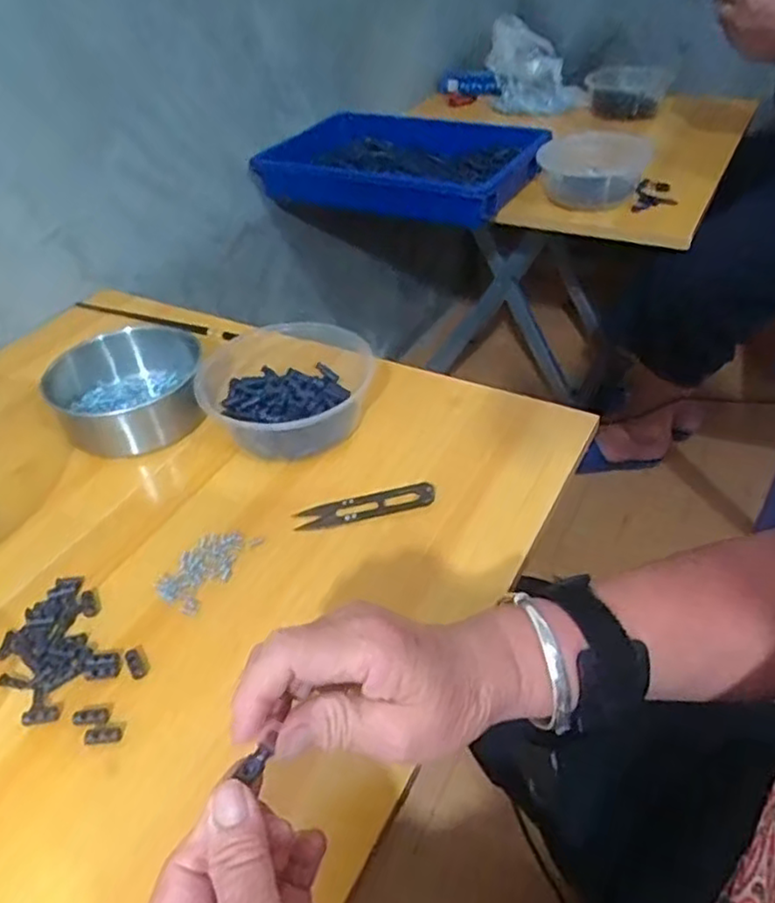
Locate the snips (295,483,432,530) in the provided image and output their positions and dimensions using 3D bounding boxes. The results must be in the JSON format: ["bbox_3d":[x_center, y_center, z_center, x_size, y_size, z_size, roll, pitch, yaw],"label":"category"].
[{"bbox_3d":[-0.016,0.039,0.486,0.101,0.010,0.024,-9,43,-7],"label":"snips"}]

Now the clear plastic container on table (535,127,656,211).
[{"bbox_3d":[0.251,-0.341,0.820,0.128,0.063,0.137,8,42,14],"label":"clear plastic container on table"}]

